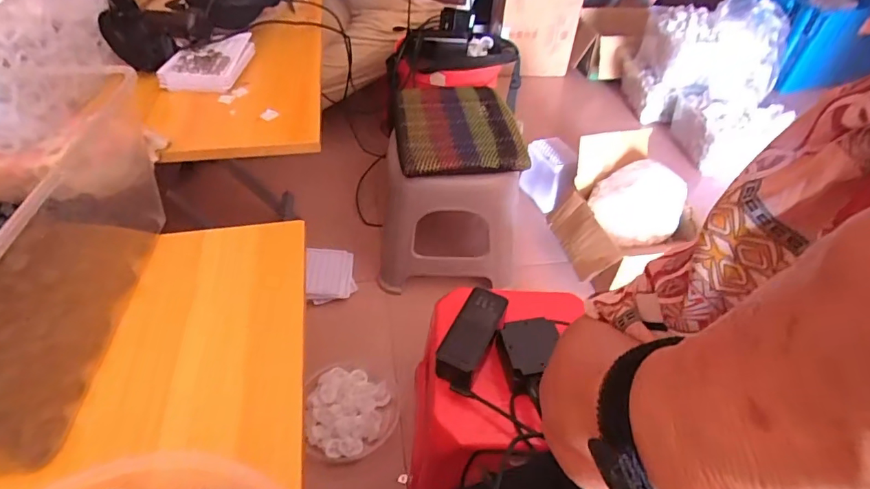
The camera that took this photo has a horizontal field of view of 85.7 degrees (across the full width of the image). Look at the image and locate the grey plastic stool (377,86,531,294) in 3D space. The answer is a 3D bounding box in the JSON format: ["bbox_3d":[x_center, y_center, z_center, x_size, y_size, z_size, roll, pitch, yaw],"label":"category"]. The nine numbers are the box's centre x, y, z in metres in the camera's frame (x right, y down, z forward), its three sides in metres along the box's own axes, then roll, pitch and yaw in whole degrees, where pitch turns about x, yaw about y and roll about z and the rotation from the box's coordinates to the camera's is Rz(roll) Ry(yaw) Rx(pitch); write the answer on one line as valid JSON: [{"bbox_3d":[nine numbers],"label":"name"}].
[{"bbox_3d":[0.023,-0.133,1.061,0.278,0.310,0.348,1,44,-4],"label":"grey plastic stool"}]

